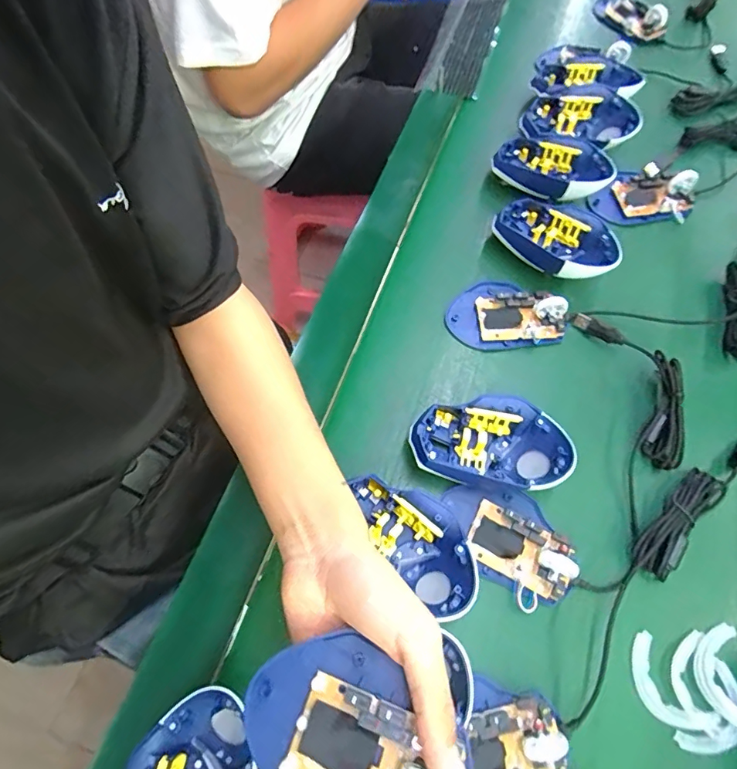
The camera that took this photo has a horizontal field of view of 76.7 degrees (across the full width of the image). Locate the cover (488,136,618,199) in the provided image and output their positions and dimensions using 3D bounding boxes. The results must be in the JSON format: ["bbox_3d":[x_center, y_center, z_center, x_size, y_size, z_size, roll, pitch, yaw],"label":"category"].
[{"bbox_3d":[0.190,-0.225,0.492,0.117,0.042,0.082,27,69,9],"label":"cover"}]

